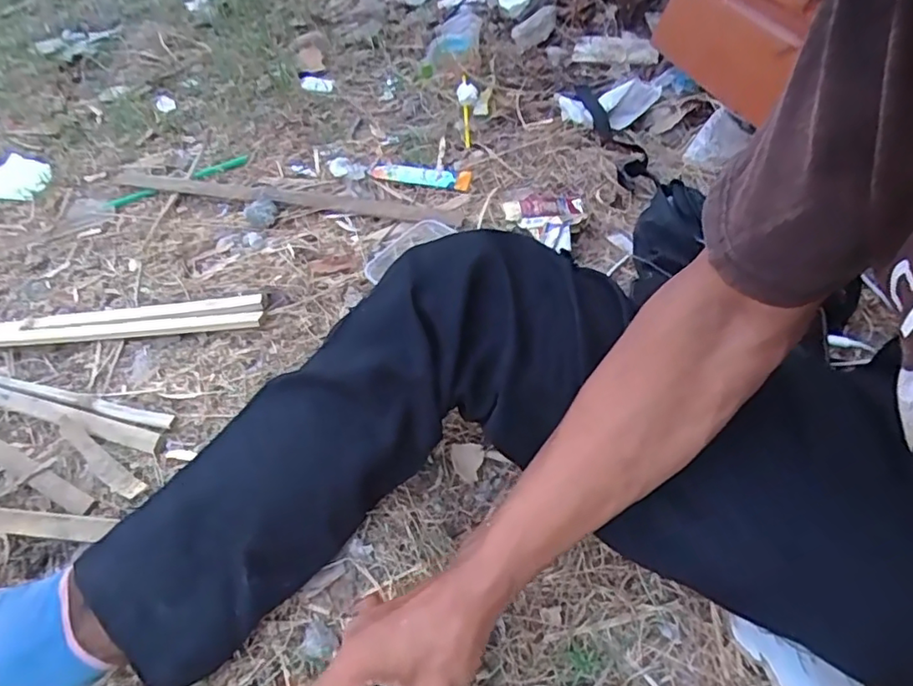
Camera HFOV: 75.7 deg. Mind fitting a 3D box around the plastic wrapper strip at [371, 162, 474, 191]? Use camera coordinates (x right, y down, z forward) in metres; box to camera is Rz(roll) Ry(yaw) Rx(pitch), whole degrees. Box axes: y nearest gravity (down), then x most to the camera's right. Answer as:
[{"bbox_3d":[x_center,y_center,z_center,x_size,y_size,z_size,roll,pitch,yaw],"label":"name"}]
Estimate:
[{"bbox_3d":[-0.049,-0.234,0.819,0.141,0.013,0.038,8,49,12],"label":"plastic wrapper strip"}]

